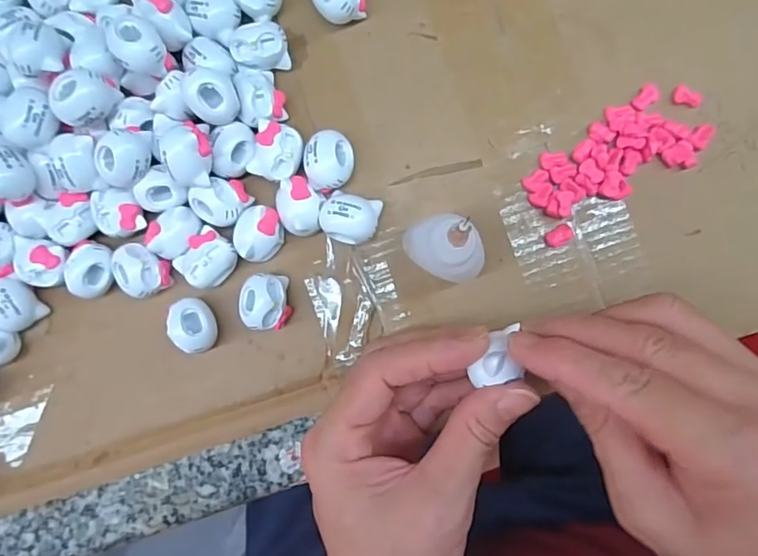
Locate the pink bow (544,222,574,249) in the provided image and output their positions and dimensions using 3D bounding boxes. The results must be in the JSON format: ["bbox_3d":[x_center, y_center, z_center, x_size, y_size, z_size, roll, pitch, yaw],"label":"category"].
[{"bbox_3d":[0.083,-0.019,0.248,0.014,0.006,0.008,-28,87,3],"label":"pink bow"}]

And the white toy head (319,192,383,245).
[{"bbox_3d":[-0.013,-0.026,0.245,0.026,0.022,0.021,9,90,4],"label":"white toy head"}]

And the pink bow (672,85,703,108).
[{"bbox_3d":[0.140,-0.082,0.244,0.014,0.004,0.009,15,91,2],"label":"pink bow"}]

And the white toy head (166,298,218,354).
[{"bbox_3d":[-0.086,0.022,0.251,0.018,0.017,0.024,-9,88,4],"label":"white toy head"}]

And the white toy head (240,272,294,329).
[{"bbox_3d":[-0.052,0.011,0.250,0.020,0.020,0.025,-1,89,4],"label":"white toy head"}]

